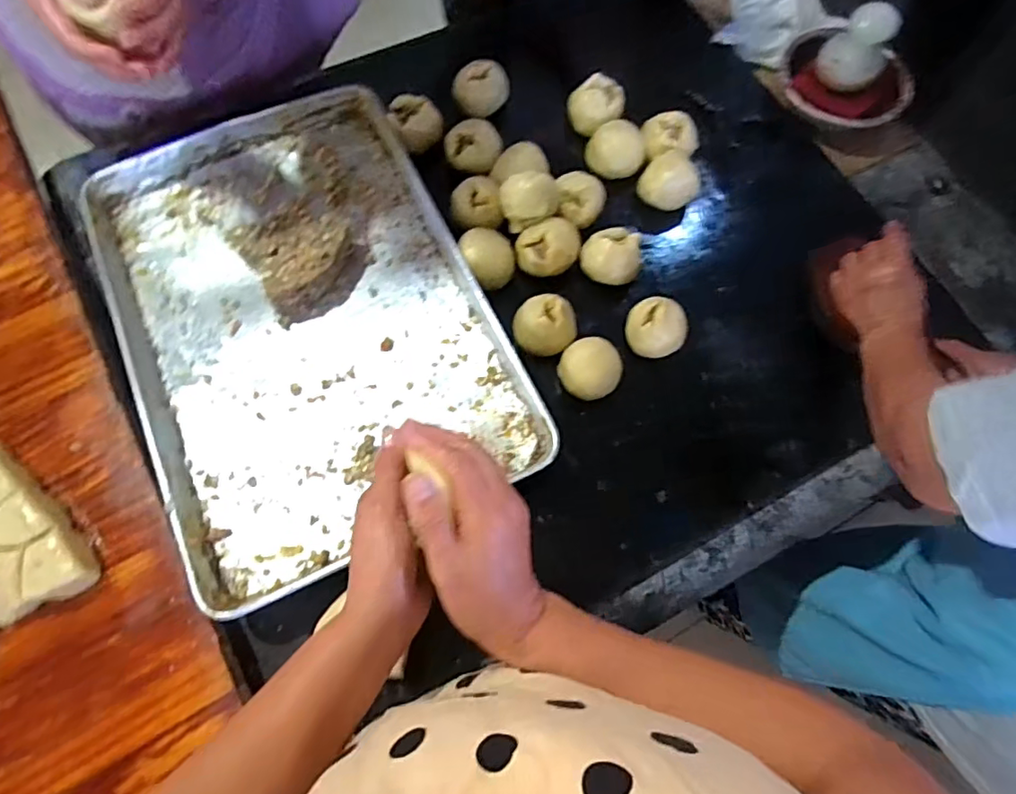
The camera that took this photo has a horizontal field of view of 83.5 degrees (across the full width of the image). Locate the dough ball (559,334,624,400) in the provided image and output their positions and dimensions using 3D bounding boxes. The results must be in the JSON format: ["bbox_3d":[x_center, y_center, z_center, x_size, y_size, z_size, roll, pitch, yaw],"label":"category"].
[{"bbox_3d":[0.098,-0.032,0.681,0.074,0.041,0.068,1,69,-3],"label":"dough ball"}]

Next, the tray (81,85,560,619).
[{"bbox_3d":[-0.251,-0.107,0.703,0.403,0.059,0.612,-24,72,-11],"label":"tray"}]

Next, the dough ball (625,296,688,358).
[{"bbox_3d":[0.182,-0.084,0.702,0.072,0.058,0.068,20,72,5],"label":"dough ball"}]

